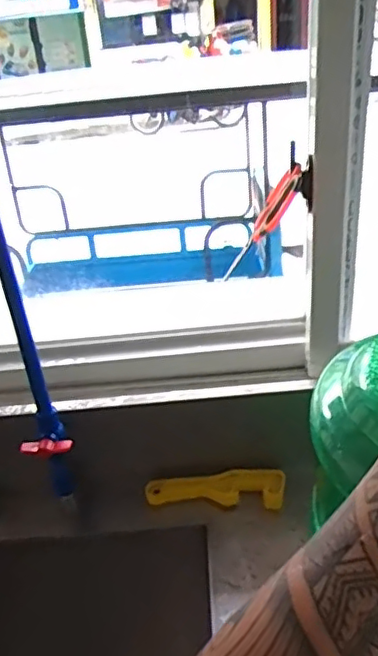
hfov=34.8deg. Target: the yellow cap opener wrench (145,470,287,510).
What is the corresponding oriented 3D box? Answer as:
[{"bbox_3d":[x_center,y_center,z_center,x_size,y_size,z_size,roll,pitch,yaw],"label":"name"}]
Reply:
[{"bbox_3d":[0.040,0.237,0.900,0.202,0.008,0.057,0,56,8],"label":"yellow cap opener wrench"}]

